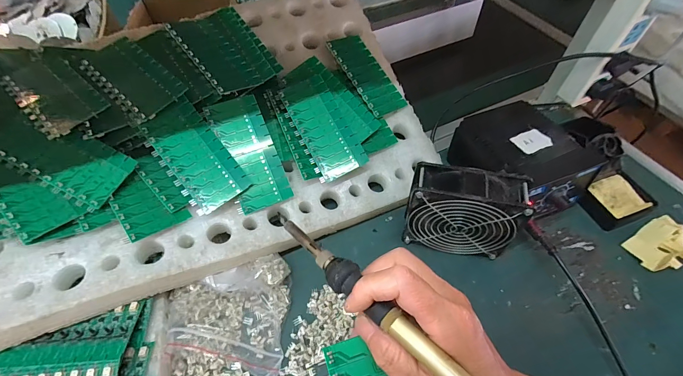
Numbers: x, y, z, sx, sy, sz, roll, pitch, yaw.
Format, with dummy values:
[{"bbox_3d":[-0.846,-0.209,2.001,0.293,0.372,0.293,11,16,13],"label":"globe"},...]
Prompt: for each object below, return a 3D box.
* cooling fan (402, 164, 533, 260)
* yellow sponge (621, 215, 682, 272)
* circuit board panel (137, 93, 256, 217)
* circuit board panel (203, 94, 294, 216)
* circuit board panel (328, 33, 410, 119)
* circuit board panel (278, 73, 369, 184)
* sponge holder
[{"bbox_3d":[0.136,0.030,0.376,0.122,0.112,0.044,11,55,8],"label":"cooling fan"},{"bbox_3d":[0.394,0.070,0.403,0.069,0.022,0.055,-19,56,-12],"label":"yellow sponge"},{"bbox_3d":[-0.169,-0.036,0.378,0.068,0.006,0.127,-38,88,-25],"label":"circuit board panel"},{"bbox_3d":[-0.112,-0.044,0.399,0.061,0.005,0.138,-22,85,-17],"label":"circuit board panel"},{"bbox_3d":[0.037,-0.168,0.483,0.064,0.007,0.136,-26,78,-29],"label":"circuit board panel"},{"bbox_3d":[-0.026,-0.080,0.429,0.066,0.006,0.141,-26,81,-11],"label":"circuit board panel"},{"bbox_3d":[0.363,0.018,0.435,0.075,0.028,0.060,-19,56,-13],"label":"sponge holder"}]

